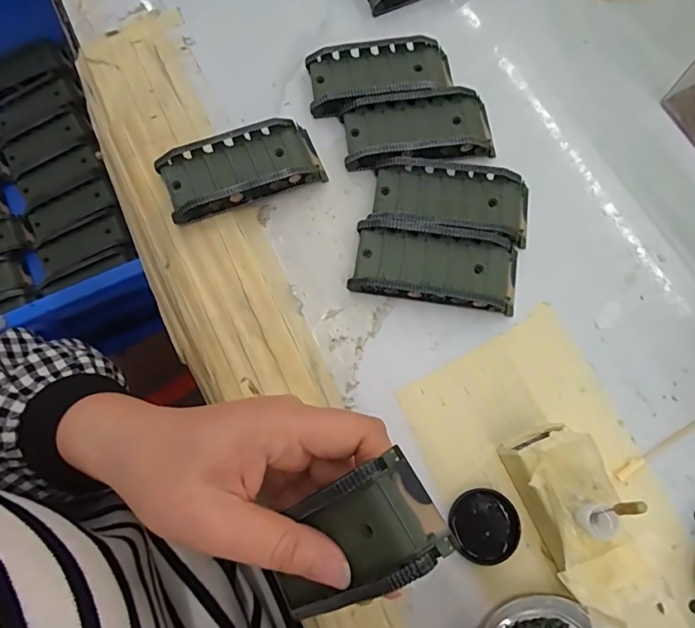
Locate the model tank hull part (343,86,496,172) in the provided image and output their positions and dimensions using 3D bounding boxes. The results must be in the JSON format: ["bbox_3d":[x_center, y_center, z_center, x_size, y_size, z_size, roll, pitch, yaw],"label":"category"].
[{"bbox_3d":[0.046,-0.120,0.305,0.093,0.019,0.050,-6,74,-1],"label":"model tank hull part"}]

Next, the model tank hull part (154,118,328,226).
[{"bbox_3d":[-0.066,-0.092,0.294,0.095,0.025,0.043,-22,75,-5],"label":"model tank hull part"}]

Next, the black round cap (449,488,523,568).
[{"bbox_3d":[0.071,0.111,0.245,0.035,0.008,0.035,0,74,1],"label":"black round cap"}]

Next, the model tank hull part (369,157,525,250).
[{"bbox_3d":[0.065,-0.070,0.291,0.096,0.019,0.047,8,75,3],"label":"model tank hull part"}]

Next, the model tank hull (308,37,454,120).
[{"bbox_3d":[0.023,-0.161,0.317,0.095,0.018,0.046,-10,74,-2],"label":"model tank hull"}]

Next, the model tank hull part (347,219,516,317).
[{"bbox_3d":[0.053,-0.028,0.279,0.095,0.019,0.046,8,75,3],"label":"model tank hull part"}]

